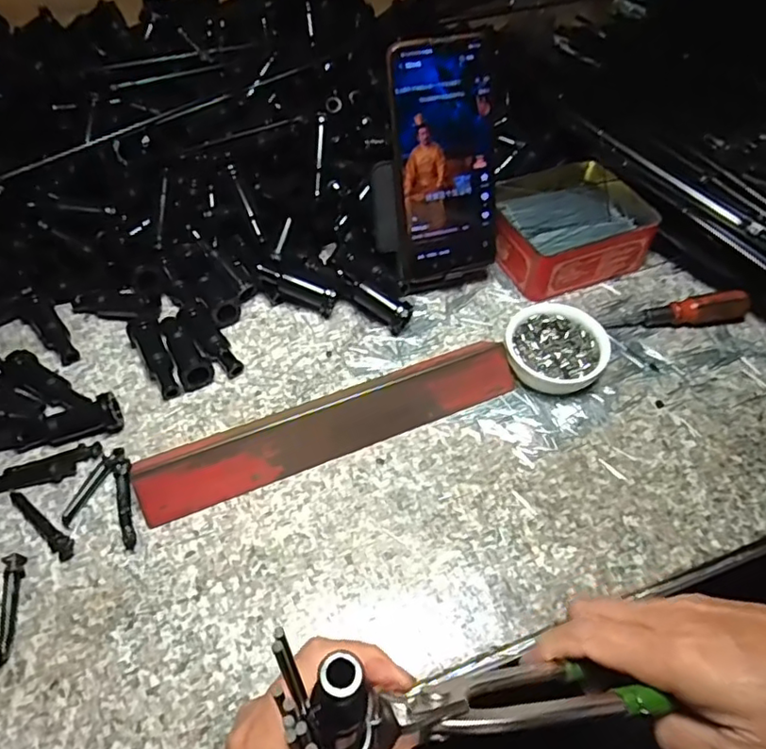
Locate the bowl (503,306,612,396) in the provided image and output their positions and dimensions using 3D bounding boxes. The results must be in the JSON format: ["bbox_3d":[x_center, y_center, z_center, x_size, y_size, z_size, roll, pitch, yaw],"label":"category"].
[{"bbox_3d":[0.123,-0.018,0.436,0.072,0.028,0.065,34,59,23],"label":"bowl"}]

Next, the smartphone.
[{"bbox_3d":[0.046,-0.154,0.442,0.077,0.163,0.012,-15,29,-13],"label":"smartphone"}]

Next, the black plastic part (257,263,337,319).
[{"bbox_3d":[-0.069,-0.068,0.465,0.063,0.013,0.013,18,54,13],"label":"black plastic part"}]

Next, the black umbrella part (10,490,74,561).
[{"bbox_3d":[-0.205,0.089,0.360,0.060,0.005,0.011,33,59,23],"label":"black umbrella part"}]

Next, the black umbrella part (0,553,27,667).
[{"bbox_3d":[-0.206,0.128,0.330,0.010,0.006,0.059,-8,53,-7],"label":"black umbrella part"}]

